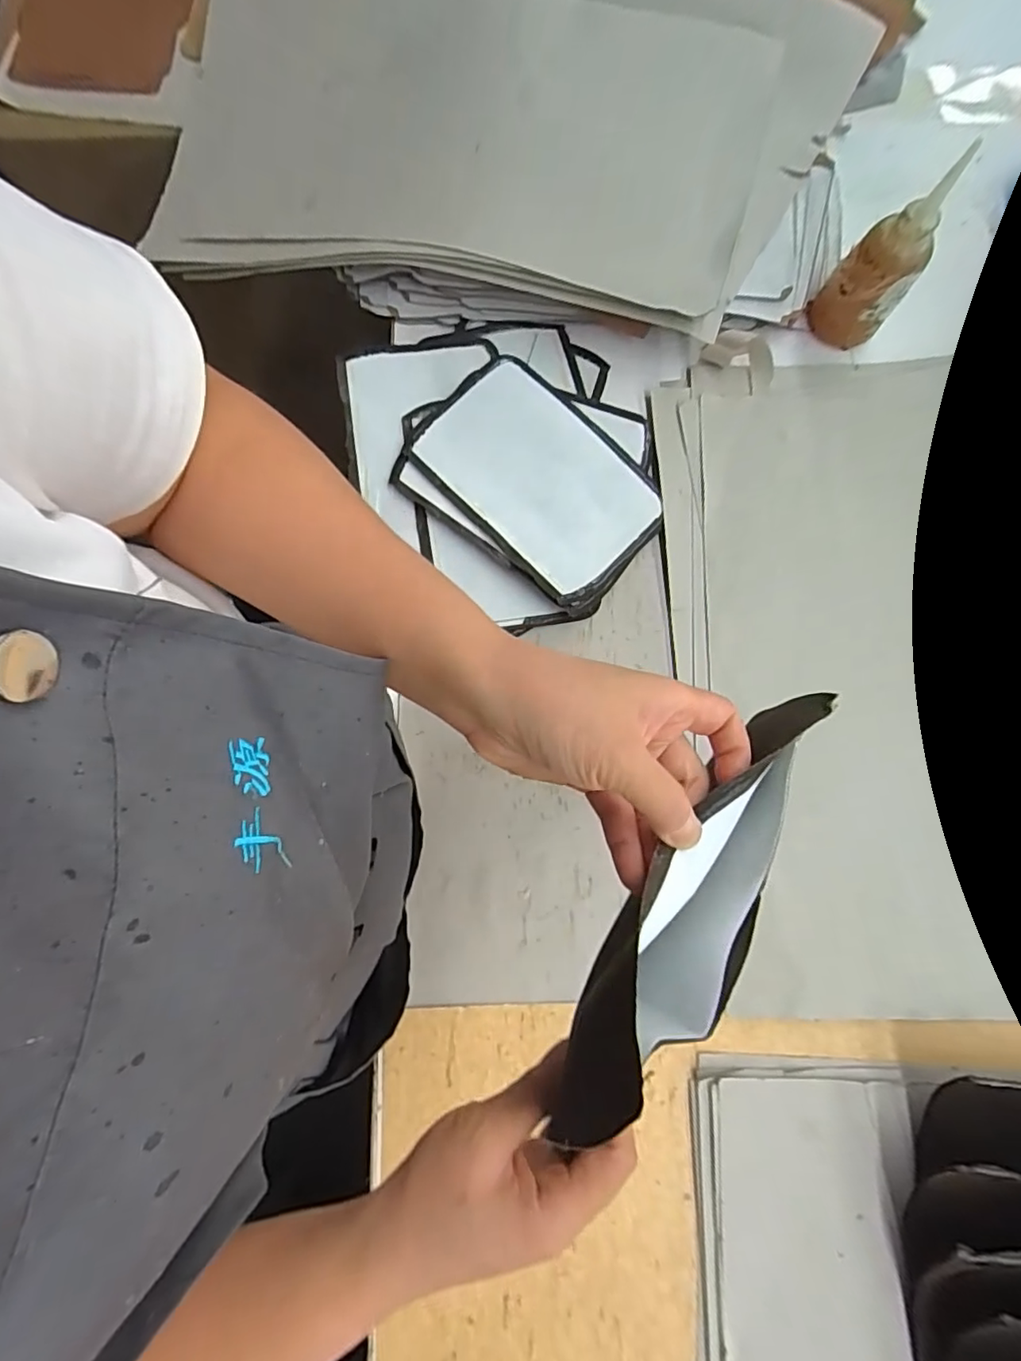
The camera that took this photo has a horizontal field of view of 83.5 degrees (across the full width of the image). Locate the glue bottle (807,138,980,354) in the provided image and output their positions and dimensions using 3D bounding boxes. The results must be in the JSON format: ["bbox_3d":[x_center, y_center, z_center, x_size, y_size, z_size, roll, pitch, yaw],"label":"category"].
[{"bbox_3d":[0.311,-0.351,0.482,0.047,0.140,0.050,-15,81,-3],"label":"glue bottle"}]

